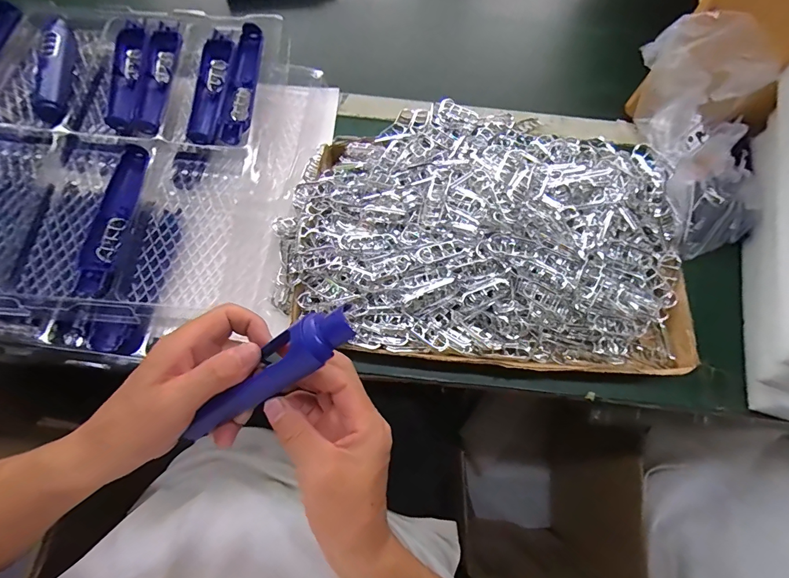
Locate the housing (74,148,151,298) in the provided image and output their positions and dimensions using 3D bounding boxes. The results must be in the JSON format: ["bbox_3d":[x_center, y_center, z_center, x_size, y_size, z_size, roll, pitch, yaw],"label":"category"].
[{"bbox_3d":[-0.309,-0.079,0.439,0.035,0.026,0.179,4,71,0],"label":"housing"}]

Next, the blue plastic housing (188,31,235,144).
[{"bbox_3d":[-0.235,-0.262,0.506,0.034,0.020,0.161,5,71,0],"label":"blue plastic housing"}]

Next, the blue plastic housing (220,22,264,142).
[{"bbox_3d":[-0.192,-0.259,0.500,0.031,0.023,0.170,4,71,0],"label":"blue plastic housing"}]

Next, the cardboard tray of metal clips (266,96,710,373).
[{"bbox_3d":[0.099,-0.088,0.452,0.442,0.050,0.335,5,71,0],"label":"cardboard tray of metal clips"}]

